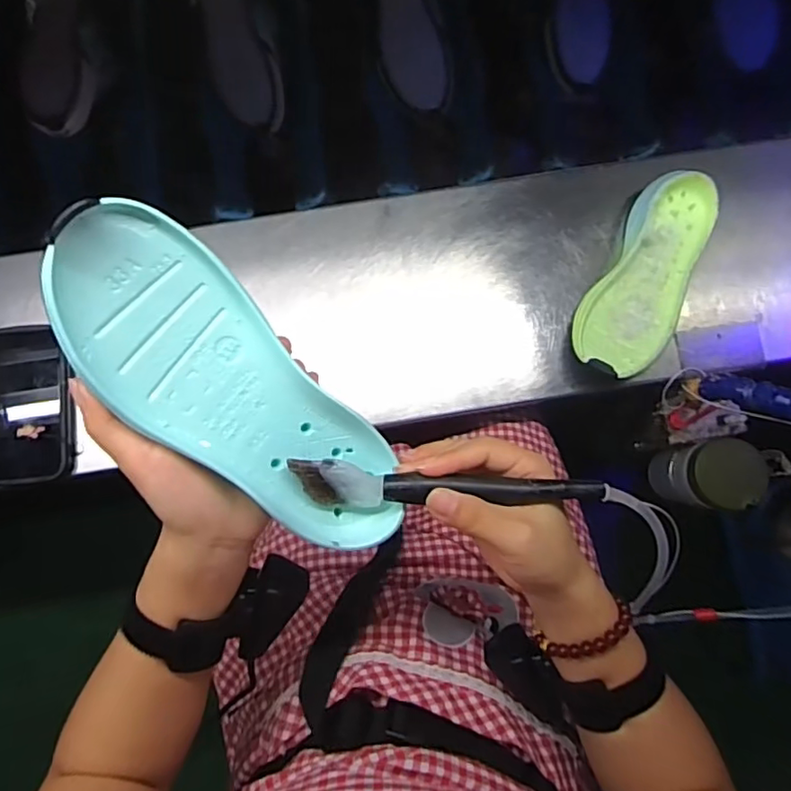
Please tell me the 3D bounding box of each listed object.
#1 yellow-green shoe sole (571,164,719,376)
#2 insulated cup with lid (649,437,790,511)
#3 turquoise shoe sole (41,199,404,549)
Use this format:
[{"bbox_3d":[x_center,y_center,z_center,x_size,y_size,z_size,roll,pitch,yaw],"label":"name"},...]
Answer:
[{"bbox_3d":[0.251,-0.115,0.577,0.089,0.046,0.217,29,85,-2],"label":"yellow-green shoe sole"},{"bbox_3d":[0.362,0.082,0.651,0.109,0.129,0.070,-9,87,-5],"label":"insulated cup with lid"},{"bbox_3d":[-0.083,0.003,0.303,0.081,0.029,0.217,-44,110,-6],"label":"turquoise shoe sole"}]

